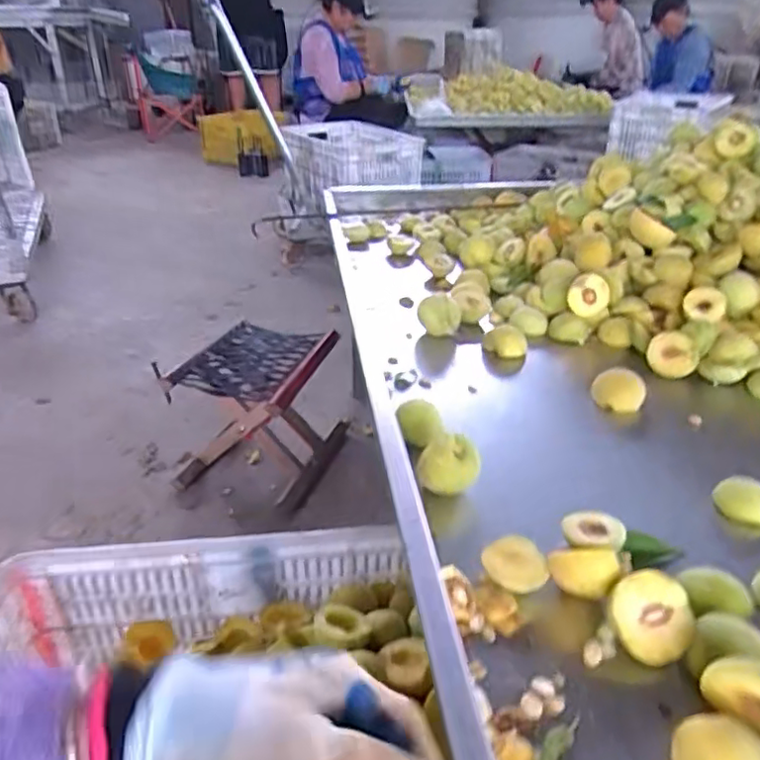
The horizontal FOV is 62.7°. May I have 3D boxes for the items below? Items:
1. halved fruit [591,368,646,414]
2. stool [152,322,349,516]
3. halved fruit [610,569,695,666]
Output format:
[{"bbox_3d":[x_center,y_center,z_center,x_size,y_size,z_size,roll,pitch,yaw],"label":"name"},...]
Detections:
[{"bbox_3d":[0.296,0.014,0.773,0.063,0.033,0.052,13,34,20],"label":"halved fruit"},{"bbox_3d":[-0.236,0.061,1.230,0.279,0.247,0.256,8,32,13],"label":"stool"},{"bbox_3d":[0.197,0.170,0.461,0.055,0.020,0.055,1,72,-2],"label":"halved fruit"}]

